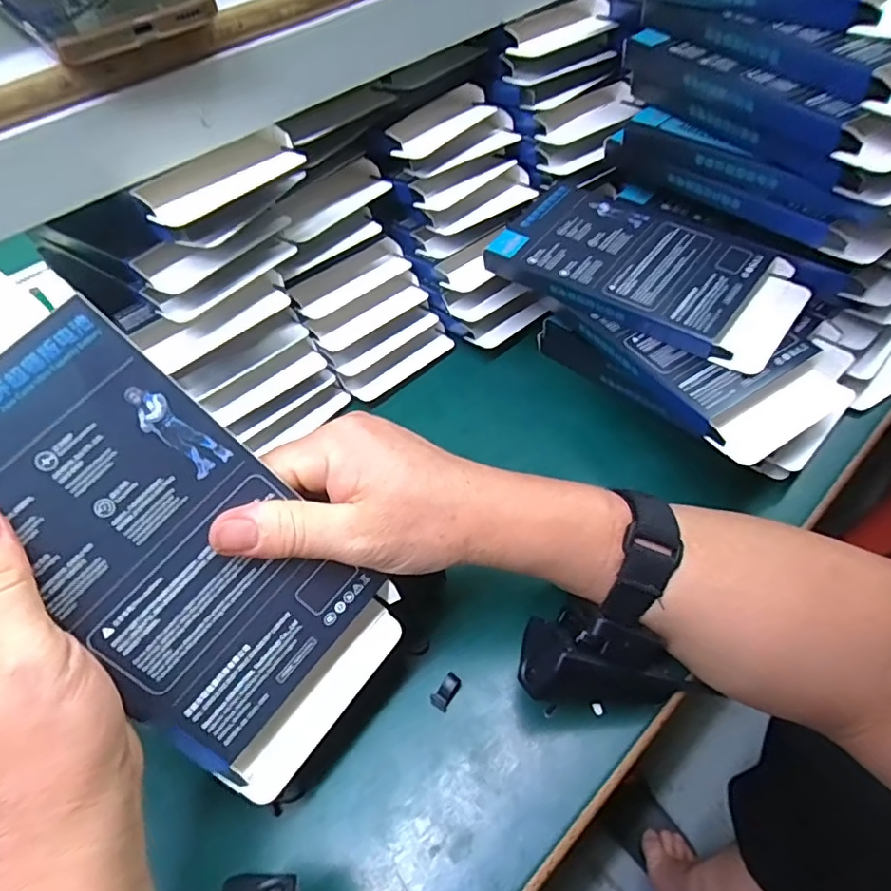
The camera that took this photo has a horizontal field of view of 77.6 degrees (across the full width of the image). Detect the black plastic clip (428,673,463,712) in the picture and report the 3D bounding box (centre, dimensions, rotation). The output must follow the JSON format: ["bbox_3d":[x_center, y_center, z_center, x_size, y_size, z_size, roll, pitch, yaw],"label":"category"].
[{"bbox_3d":[0.000,0.130,0.292,0.009,0.011,0.018,27,59,23],"label":"black plastic clip"}]

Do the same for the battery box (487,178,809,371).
[{"bbox_3d":[0.130,-0.118,0.369,0.192,0.026,0.099,31,62,26],"label":"battery box"}]

